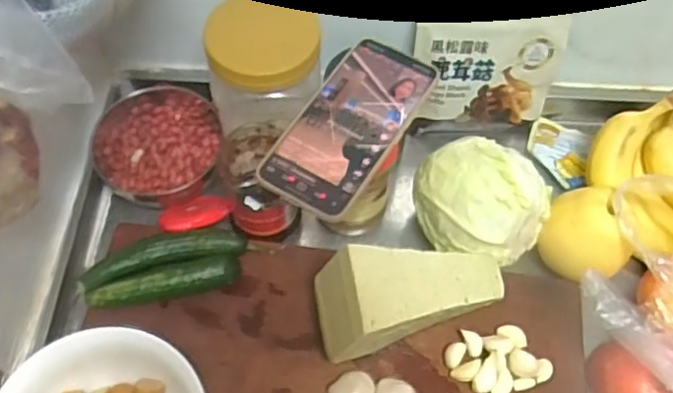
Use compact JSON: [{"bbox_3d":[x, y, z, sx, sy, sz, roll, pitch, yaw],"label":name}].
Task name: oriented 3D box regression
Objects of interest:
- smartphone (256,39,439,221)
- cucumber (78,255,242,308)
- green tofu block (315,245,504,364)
[{"bbox_3d":[0.011,-0.056,0.497,0.078,0.013,0.156,28,63,14],"label":"smartphone"},{"bbox_3d":[-0.142,0.074,0.532,0.124,0.030,0.023,-13,61,-8],"label":"cucumber"},{"bbox_3d":[0.059,0.081,0.490,0.142,0.094,0.067,-8,61,-6],"label":"green tofu block"}]

